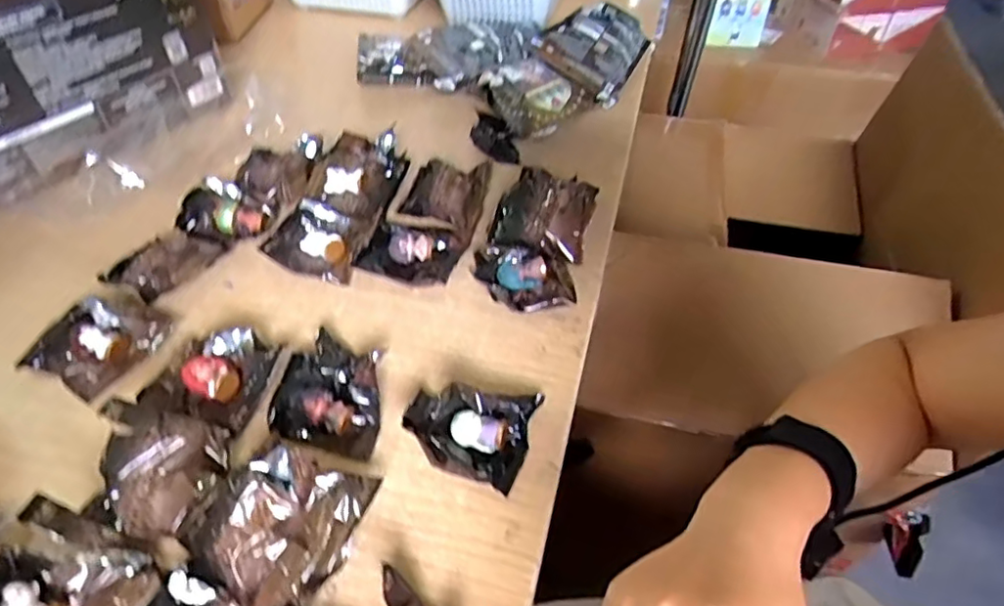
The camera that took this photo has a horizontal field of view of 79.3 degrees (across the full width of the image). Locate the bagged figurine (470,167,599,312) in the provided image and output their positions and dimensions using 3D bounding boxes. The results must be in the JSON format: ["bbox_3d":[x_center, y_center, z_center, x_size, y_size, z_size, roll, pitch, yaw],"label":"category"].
[{"bbox_3d":[0.029,-0.058,0.540,0.092,0.048,0.145,11,47,9],"label":"bagged figurine"}]

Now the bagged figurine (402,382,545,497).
[{"bbox_3d":[-0.021,0.080,0.419,0.084,0.035,0.074,16,48,14],"label":"bagged figurine"}]

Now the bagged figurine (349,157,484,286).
[{"bbox_3d":[-0.070,-0.082,0.571,0.089,0.034,0.153,13,48,11],"label":"bagged figurine"}]

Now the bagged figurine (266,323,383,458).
[{"bbox_3d":[-0.123,0.061,0.441,0.080,0.024,0.088,9,47,7],"label":"bagged figurine"}]

